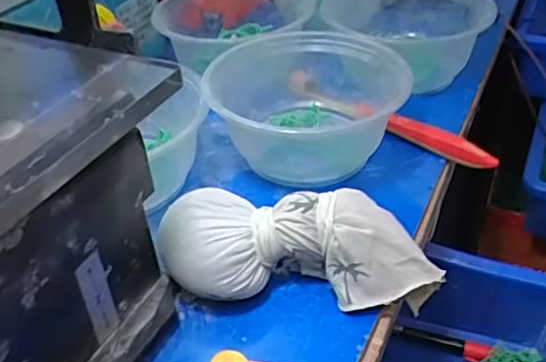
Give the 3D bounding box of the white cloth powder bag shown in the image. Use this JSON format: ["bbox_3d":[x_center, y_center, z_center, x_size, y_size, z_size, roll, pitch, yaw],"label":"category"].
[{"bbox_3d":[0.015,0.036,0.317,0.145,0.048,0.055,-1,38,3],"label":"white cloth powder bag"}]

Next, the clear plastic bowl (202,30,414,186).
[{"bbox_3d":[0.024,-0.049,0.412,0.131,0.061,0.131,-2,38,2],"label":"clear plastic bowl"}]

